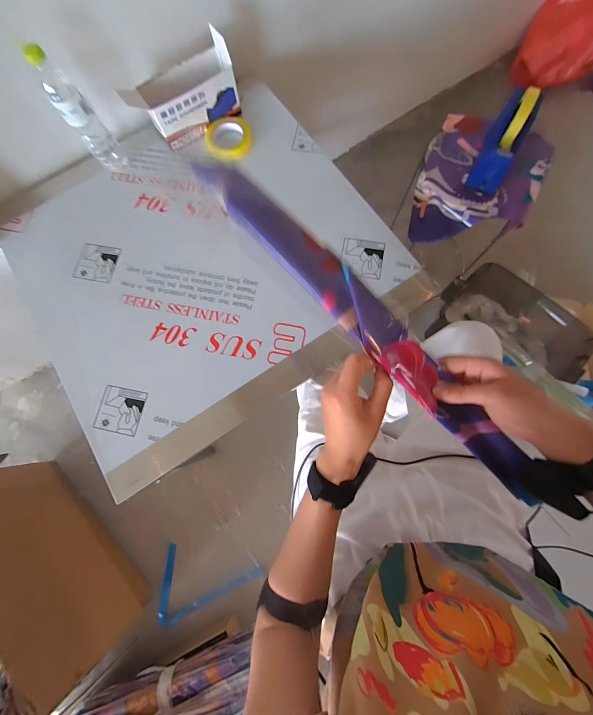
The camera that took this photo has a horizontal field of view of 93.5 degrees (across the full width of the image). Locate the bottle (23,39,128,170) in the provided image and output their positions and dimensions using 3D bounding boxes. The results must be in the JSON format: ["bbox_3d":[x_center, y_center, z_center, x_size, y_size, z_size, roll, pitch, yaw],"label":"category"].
[{"bbox_3d":[-0.459,-0.515,0.599,0.061,0.217,0.064,-34,78,-5],"label":"bottle"}]

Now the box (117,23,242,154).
[{"bbox_3d":[-0.264,-0.617,0.680,0.251,0.127,0.093,-34,78,-5],"label":"box"}]

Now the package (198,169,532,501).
[{"bbox_3d":[0.086,-0.030,0.297,0.449,0.024,0.052,44,79,-5],"label":"package"}]

